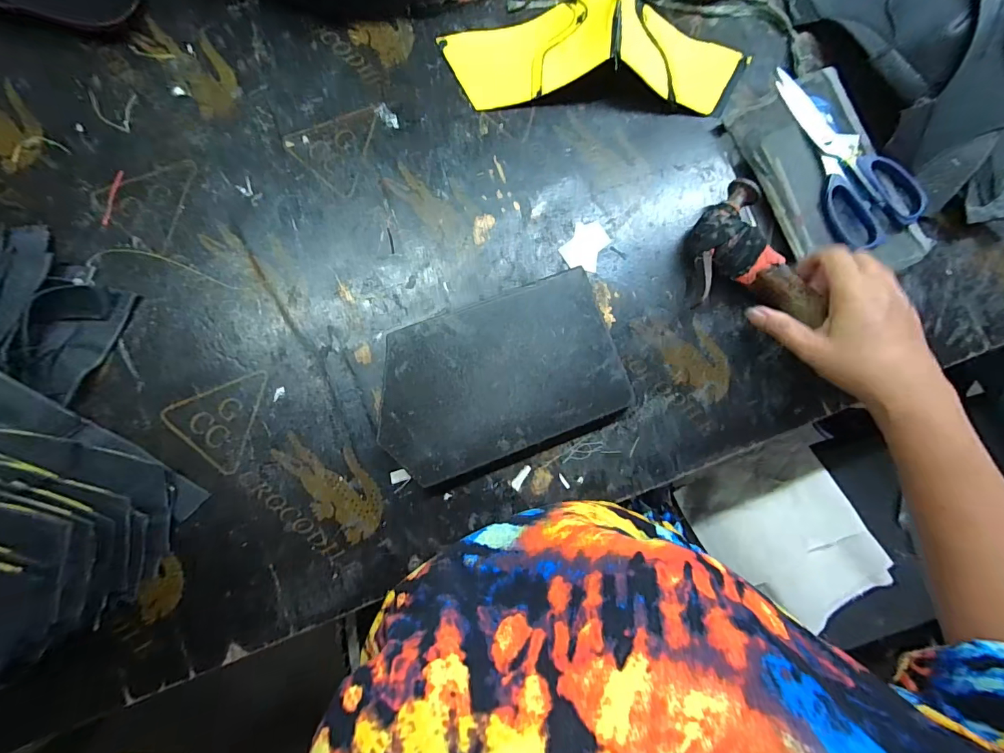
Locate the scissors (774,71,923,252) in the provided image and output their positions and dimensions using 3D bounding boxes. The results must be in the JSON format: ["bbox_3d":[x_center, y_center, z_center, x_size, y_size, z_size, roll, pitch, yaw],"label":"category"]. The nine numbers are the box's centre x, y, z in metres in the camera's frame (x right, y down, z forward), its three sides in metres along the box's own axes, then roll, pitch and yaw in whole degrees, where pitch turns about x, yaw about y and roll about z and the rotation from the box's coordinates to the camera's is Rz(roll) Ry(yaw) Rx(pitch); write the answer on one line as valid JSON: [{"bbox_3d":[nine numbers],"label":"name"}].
[{"bbox_3d":[0.330,-0.217,0.413,0.090,0.011,0.185,-24,88,-6],"label":"scissors"}]

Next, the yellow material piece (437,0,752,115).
[{"bbox_3d":[0.102,-0.307,0.399,0.277,0.047,0.099,-2,86,-4],"label":"yellow material piece"}]

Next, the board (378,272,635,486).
[{"bbox_3d":[-0.003,0.000,0.377,0.205,0.024,0.130,-20,88,-5],"label":"board"}]

